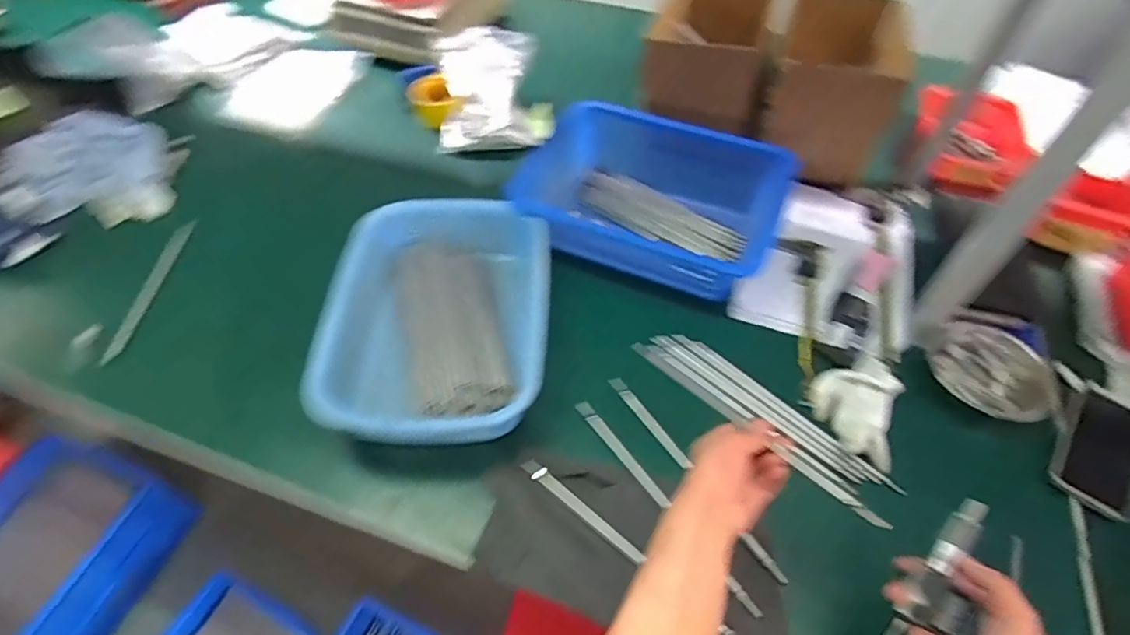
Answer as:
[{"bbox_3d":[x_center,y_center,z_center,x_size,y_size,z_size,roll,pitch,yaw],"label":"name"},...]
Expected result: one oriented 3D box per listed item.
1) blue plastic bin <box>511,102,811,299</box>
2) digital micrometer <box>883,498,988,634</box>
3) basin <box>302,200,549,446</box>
[{"bbox_3d":[0.115,-0.184,0.833,0.397,0.117,0.251,17,54,12],"label":"blue plastic bin"},{"bbox_3d":[0.294,0.216,0.438,0.041,0.027,0.154,30,82,16],"label":"digital micrometer"},{"bbox_3d":[-0.161,0.009,0.699,0.268,0.119,0.321,4,53,1],"label":"basin"}]

